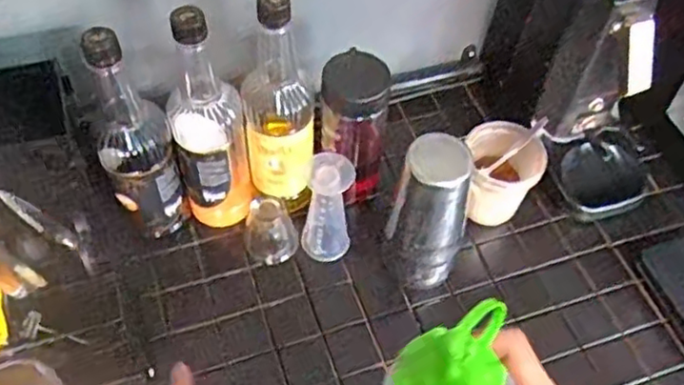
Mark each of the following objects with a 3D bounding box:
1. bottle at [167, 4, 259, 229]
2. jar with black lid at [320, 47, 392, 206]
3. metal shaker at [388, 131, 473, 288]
[{"bbox_3d":[-0.135,-0.067,0.671,0.076,0.277,0.080,-14,56,-12],"label":"bottle"},{"bbox_3d":[0.011,-0.066,0.738,0.074,0.182,0.066,3,54,0],"label":"jar with black lid"},{"bbox_3d":[0.089,0.024,0.674,0.077,0.192,0.067,15,55,9],"label":"metal shaker"}]

